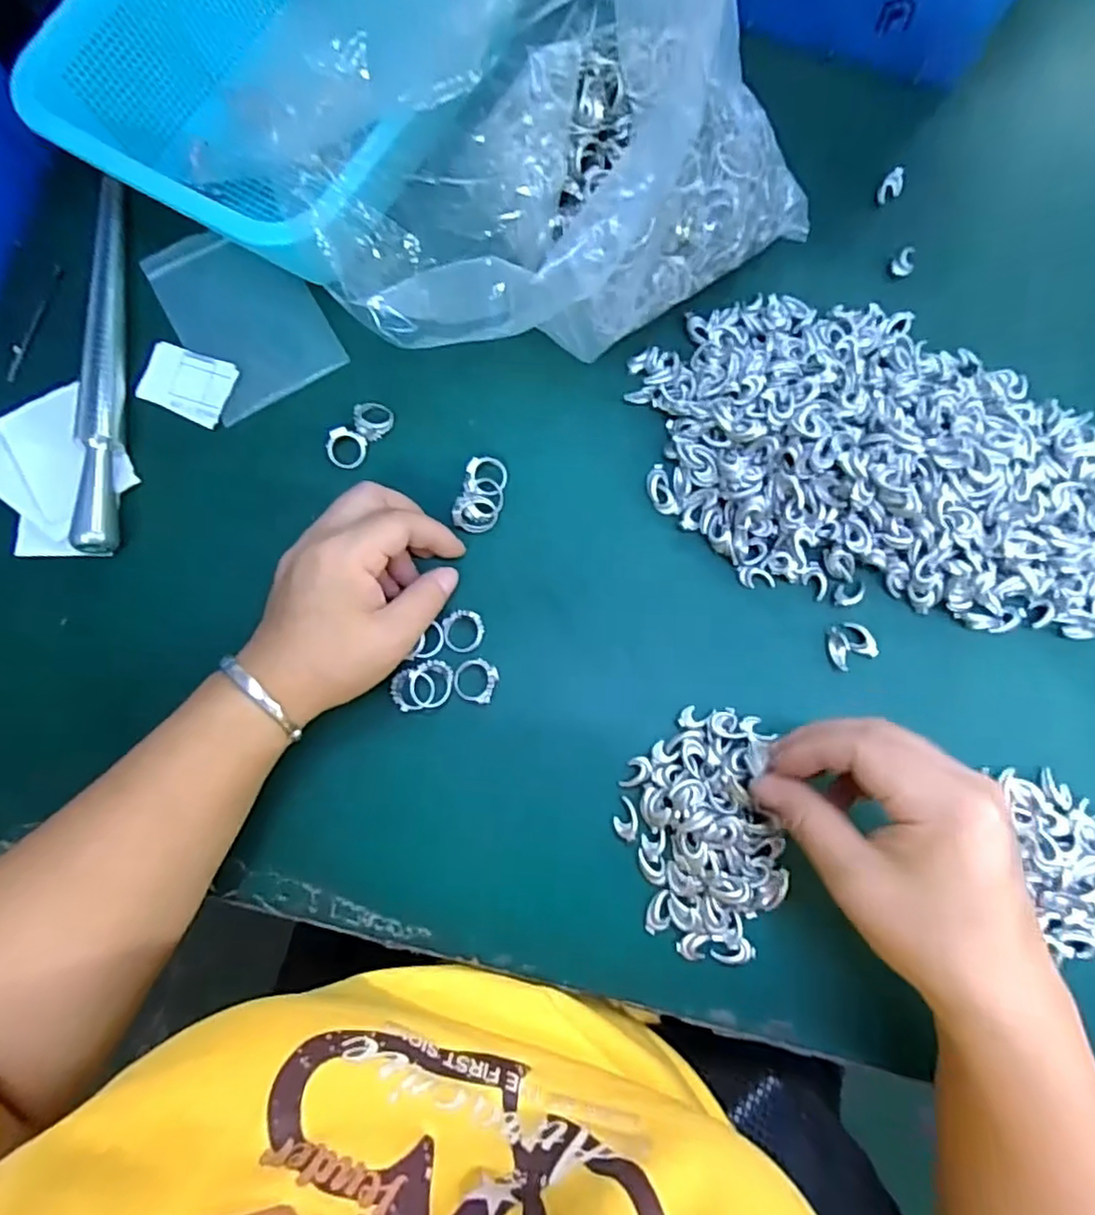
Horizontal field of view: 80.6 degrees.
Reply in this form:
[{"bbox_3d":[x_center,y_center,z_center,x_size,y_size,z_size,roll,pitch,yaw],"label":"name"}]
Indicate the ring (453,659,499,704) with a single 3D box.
[{"bbox_3d":[-0.038,0.038,0.337,0.022,0.006,0.022,0,79,2],"label":"ring"}]

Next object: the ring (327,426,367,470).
[{"bbox_3d":[-0.113,-0.088,0.360,0.022,0.004,0.021,-2,102,-7],"label":"ring"}]

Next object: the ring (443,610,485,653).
[{"bbox_3d":[-0.044,0.012,0.341,0.021,0.007,0.022,0,79,2],"label":"ring"}]

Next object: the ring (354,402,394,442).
[{"bbox_3d":[-0.098,-0.106,0.364,0.020,0.009,0.022,0,79,2],"label":"ring"}]

